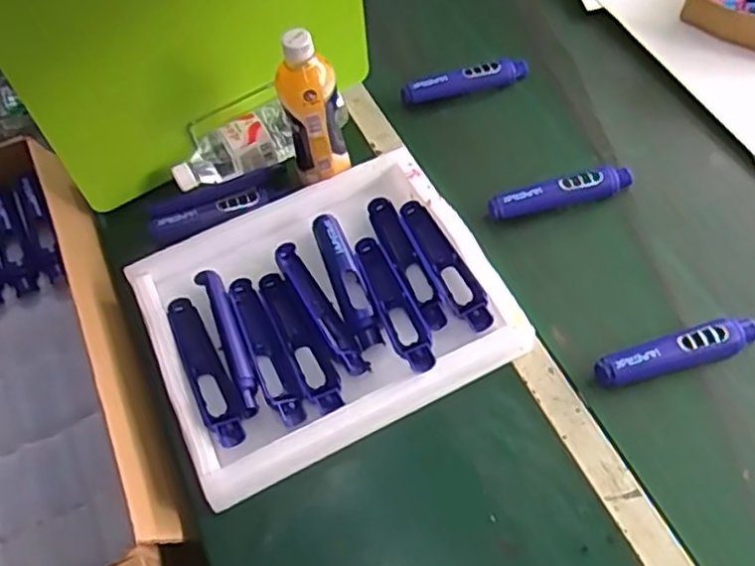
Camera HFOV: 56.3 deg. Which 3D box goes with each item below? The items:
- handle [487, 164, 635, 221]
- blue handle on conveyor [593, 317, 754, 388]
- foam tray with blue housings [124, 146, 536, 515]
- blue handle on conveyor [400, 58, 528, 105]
[{"bbox_3d":[0.214,-0.107,0.813,0.171,0.025,0.027,-13,57,-3],"label":"handle"},{"bbox_3d":[0.304,0.069,0.709,0.171,0.030,0.034,-18,58,-6],"label":"blue handle on conveyor"},{"bbox_3d":[-0.058,0.023,0.752,0.357,0.061,0.288,-24,59,-10],"label":"foam tray with blue housings"},{"bbox_3d":[0.114,-0.262,0.915,0.166,0.026,0.027,-11,57,-2],"label":"blue handle on conveyor"}]

